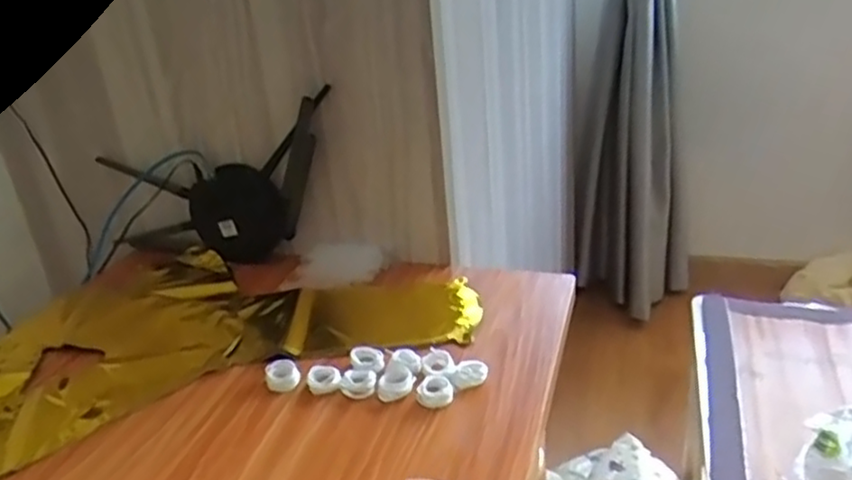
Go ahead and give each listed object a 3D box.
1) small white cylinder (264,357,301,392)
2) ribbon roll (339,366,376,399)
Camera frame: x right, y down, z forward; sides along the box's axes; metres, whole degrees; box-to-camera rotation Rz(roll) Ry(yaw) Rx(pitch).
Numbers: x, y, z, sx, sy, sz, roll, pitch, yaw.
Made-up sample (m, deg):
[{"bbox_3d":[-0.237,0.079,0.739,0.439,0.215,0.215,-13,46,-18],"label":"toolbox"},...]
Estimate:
[{"bbox_3d":[-0.125,0.117,0.614,0.029,0.016,0.031,-10,26,-10],"label":"small white cylinder"},{"bbox_3d":[-0.057,0.121,0.597,0.030,0.010,0.030,-4,26,2],"label":"ribbon roll"}]

